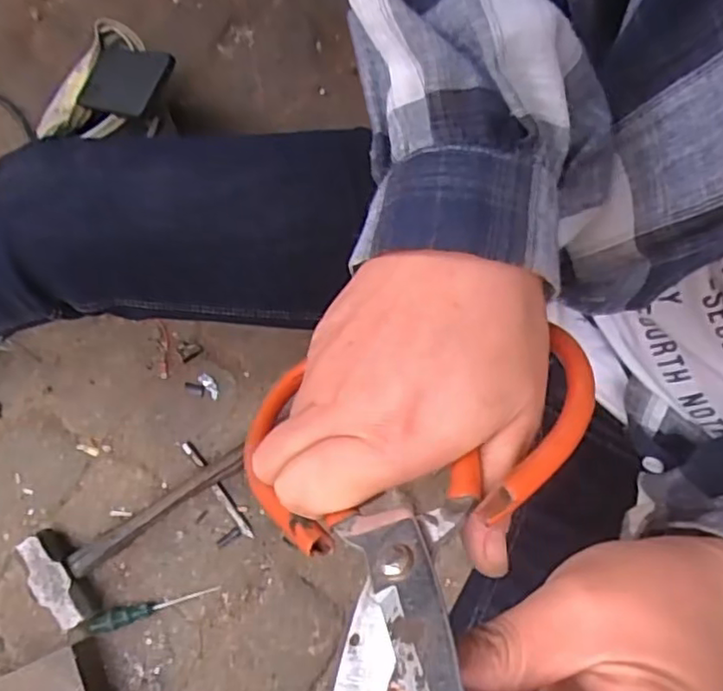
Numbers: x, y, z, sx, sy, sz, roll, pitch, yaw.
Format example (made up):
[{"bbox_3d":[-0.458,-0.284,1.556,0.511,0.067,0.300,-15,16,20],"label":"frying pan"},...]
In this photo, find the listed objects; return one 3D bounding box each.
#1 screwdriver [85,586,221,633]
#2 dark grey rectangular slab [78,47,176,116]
[{"bbox_3d":[-0.220,0.279,0.685,0.132,0.026,0.021,-12,77,-4],"label":"screwdriver"},{"bbox_3d":[-0.241,-0.268,0.655,0.153,0.008,0.065,25,91,40],"label":"dark grey rectangular slab"}]

